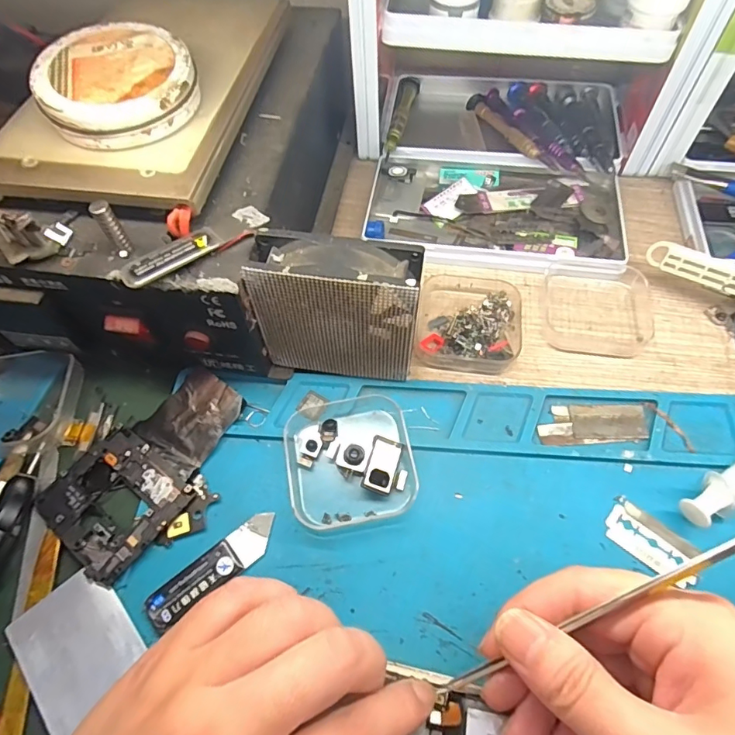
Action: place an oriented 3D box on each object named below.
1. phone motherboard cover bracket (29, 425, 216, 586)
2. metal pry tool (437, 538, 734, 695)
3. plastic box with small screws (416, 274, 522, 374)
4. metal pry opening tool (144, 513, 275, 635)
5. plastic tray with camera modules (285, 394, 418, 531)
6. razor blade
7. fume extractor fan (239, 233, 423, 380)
[{"bbox_3d":[-0.125,0.069,0.244,0.075,0.004,0.062,34,67,20],"label":"phone motherboard cover bracket"},{"bbox_3d":[0.077,0.091,0.171,0.136,0.004,0.004,-43,61,23],"label":"metal pry tool"},{"bbox_3d":[0.064,-0.034,0.296,0.062,0.019,0.071,6,60,6],"label":"plastic box with small screws"},{"bbox_3d":[-0.073,0.096,0.228,0.067,0.005,0.018,-36,64,-17],"label":"metal pry opening tool"},{"bbox_3d":[-0.010,0.046,0.250,0.064,0.014,0.068,-9,60,-3],"label":"plastic tray with camera modules"},{"bbox_3d":[0.136,0.084,0.227,0.043,0.004,0.024,38,68,22],"label":"razor blade"},{"bbox_3d":[-0.015,-0.028,0.248,0.079,0.083,0.029,6,60,6],"label":"fume extractor fan"}]

